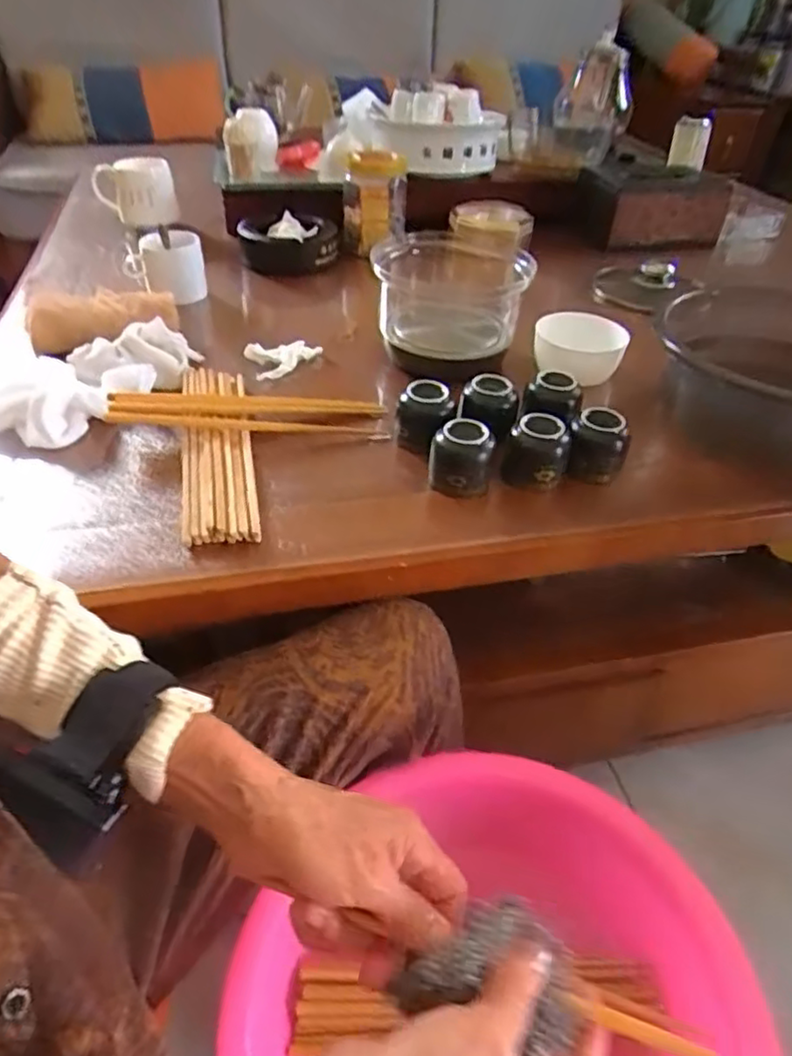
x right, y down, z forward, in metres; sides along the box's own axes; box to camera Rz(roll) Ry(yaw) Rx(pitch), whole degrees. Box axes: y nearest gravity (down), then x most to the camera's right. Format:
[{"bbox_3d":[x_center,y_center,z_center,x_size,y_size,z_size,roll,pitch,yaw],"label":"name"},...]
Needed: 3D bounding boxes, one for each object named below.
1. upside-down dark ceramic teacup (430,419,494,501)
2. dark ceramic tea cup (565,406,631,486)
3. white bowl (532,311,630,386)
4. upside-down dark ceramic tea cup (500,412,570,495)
[{"bbox_3d":[0.053,-0.058,0.532,0.047,0.048,0.042,3,41,0],"label":"upside-down dark ceramic teacup"},{"bbox_3d":[0.173,-0.070,0.555,0.047,0.055,0.037,16,43,15],"label":"dark ceramic tea cup"},{"bbox_3d":[0.197,-0.200,0.706,0.092,0.051,0.093,2,41,-1],"label":"white bowl"},{"bbox_3d":[0.117,-0.064,0.542,0.050,0.051,0.045,13,42,11],"label":"upside-down dark ceramic tea cup"}]

